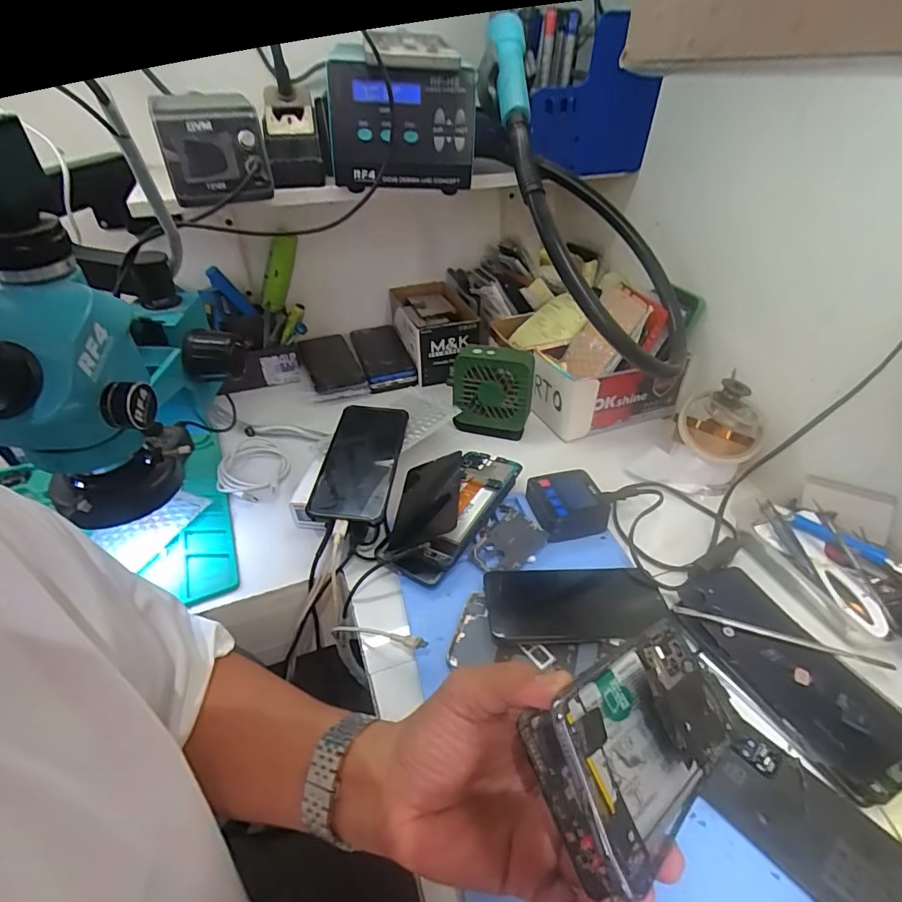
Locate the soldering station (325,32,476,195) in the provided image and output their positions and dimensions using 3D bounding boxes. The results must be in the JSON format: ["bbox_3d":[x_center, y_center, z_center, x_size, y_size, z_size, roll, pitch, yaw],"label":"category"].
[{"bbox_3d":[-0.056,-0.376,0.548,0.156,0.126,0.191,-3,40,-2],"label":"soldering station"}]

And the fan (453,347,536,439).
[{"bbox_3d":[0.053,-0.078,0.627,0.099,0.105,0.050,2,38,4],"label":"fan"}]

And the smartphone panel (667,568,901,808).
[{"bbox_3d":[0.264,0.168,0.386,0.088,0.012,0.177,-17,41,-20],"label":"smartphone panel"}]

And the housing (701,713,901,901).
[{"bbox_3d":[0.237,0.243,0.299,0.074,0.005,0.142,-28,45,-31],"label":"housing"}]

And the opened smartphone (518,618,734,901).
[{"bbox_3d":[0.104,0.139,0.250,0.159,0.020,0.071,-1,57,-44],"label":"opened smartphone"}]

